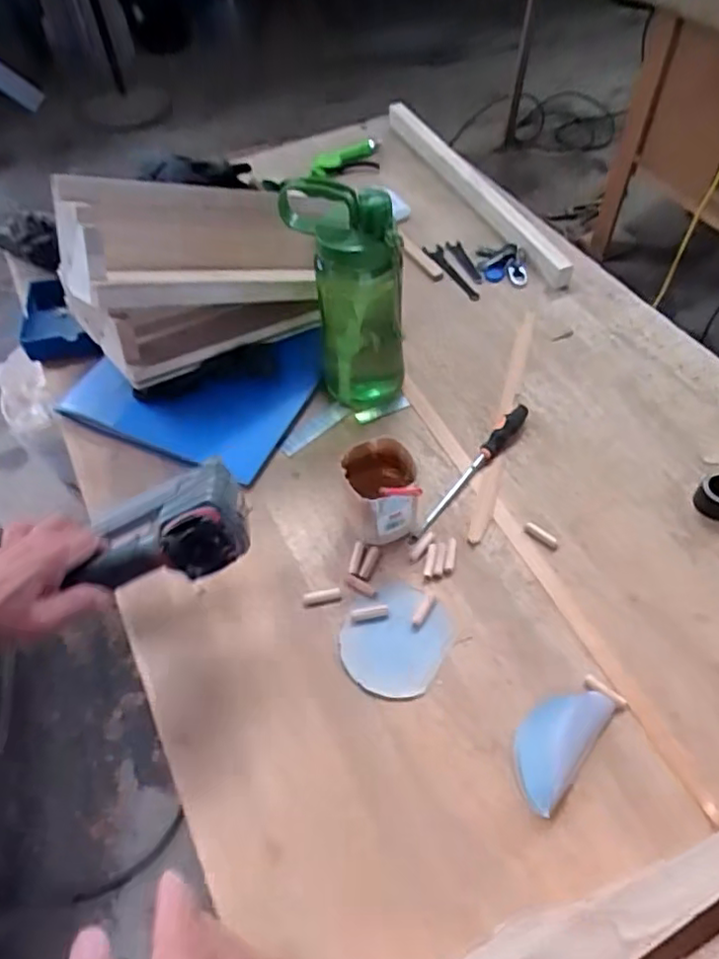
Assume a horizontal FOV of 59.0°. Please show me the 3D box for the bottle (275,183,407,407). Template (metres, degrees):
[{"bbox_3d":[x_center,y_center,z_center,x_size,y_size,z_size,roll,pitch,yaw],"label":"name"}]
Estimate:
[{"bbox_3d":[-0.013,-0.220,0.758,0.122,0.285,0.106,-6,54,-2],"label":"bottle"}]

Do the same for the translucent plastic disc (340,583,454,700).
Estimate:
[{"bbox_3d":[0.036,0.162,0.646,0.101,0.006,0.112,27,60,20],"label":"translucent plastic disc"}]

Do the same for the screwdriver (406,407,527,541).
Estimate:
[{"bbox_3d":[0.133,-0.012,0.753,0.031,0.023,0.232,32,61,23],"label":"screwdriver"}]

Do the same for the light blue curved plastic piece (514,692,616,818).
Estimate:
[{"bbox_3d":[0.179,0.228,0.572,0.059,0.039,0.124,34,62,24],"label":"light blue curved plastic piece"}]

